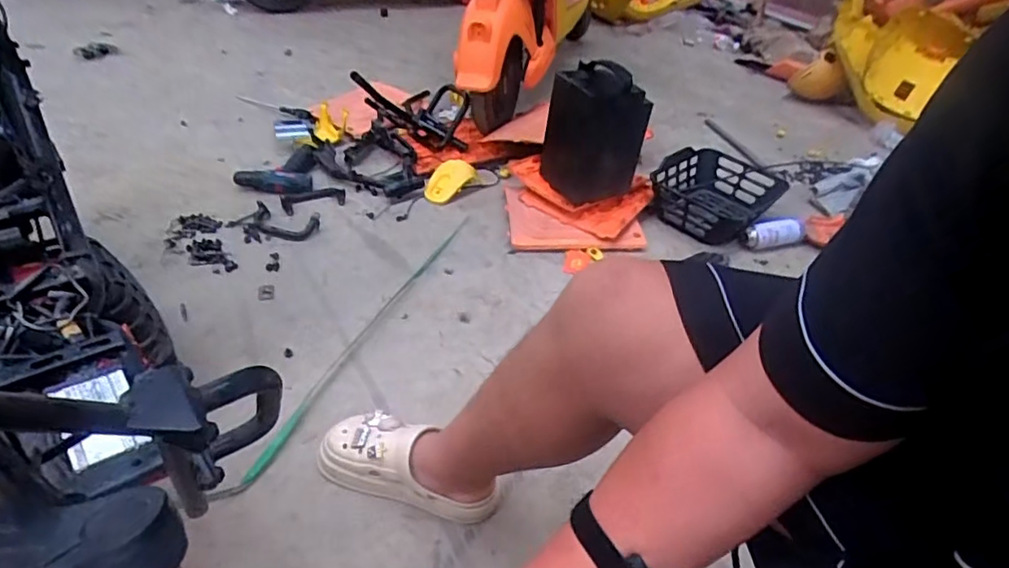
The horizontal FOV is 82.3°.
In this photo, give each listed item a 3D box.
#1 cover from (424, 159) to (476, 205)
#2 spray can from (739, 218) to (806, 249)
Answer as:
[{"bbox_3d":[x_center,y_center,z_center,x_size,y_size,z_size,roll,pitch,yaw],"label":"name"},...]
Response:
[{"bbox_3d":[-0.136,-0.272,1.516,0.089,0.062,0.189,18,40,14],"label":"cover"},{"bbox_3d":[0.671,-0.124,1.436,0.177,0.066,0.055,-7,41,-16],"label":"spray can"}]

